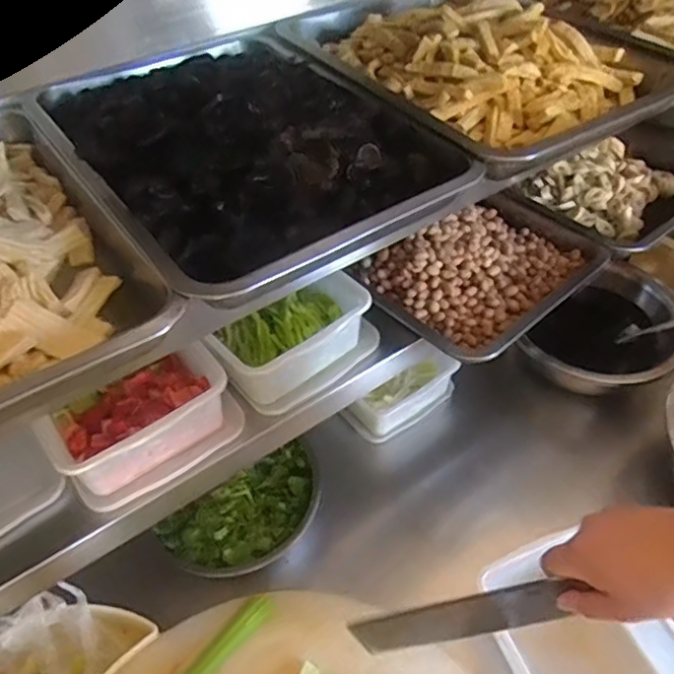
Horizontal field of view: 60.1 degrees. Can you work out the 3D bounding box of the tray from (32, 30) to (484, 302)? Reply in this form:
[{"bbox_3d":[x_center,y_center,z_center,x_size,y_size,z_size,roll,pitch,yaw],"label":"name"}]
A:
[{"bbox_3d":[-0.096,-0.195,0.543,0.277,0.058,0.384,-29,52,-23],"label":"tray"}]

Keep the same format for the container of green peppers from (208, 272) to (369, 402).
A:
[{"bbox_3d":[-0.051,-0.004,0.647,0.172,0.061,0.114,-30,52,-23],"label":"container of green peppers"}]

